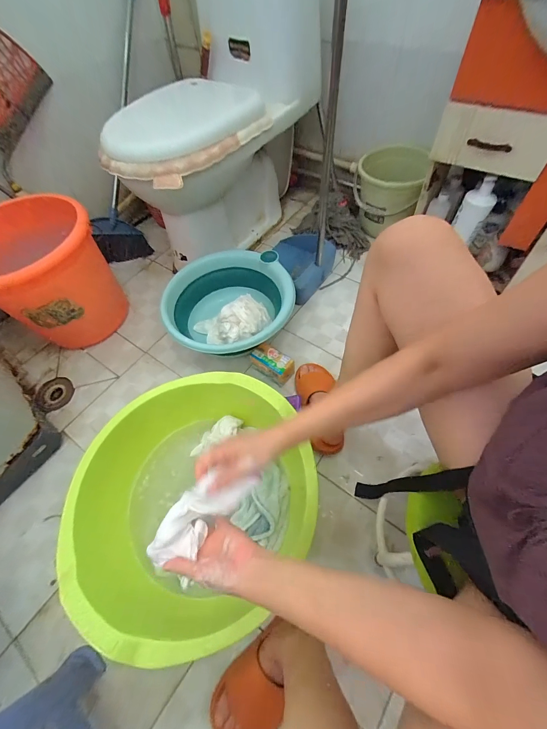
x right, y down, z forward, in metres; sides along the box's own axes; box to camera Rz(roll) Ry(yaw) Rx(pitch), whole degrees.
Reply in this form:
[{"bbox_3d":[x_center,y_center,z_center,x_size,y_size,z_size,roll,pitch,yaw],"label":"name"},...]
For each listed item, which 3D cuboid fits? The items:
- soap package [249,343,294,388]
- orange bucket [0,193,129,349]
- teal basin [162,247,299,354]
[{"bbox_3d":[-0.002,0.001,0.804,0.117,0.065,0.062,34,67,21],"label":"soap package"},{"bbox_3d":[-0.602,-0.225,0.831,0.300,0.335,0.305,-2,59,3],"label":"orange bucket"},{"bbox_3d":[-0.125,-0.156,0.860,0.325,0.155,0.335,-2,59,3],"label":"teal basin"}]

